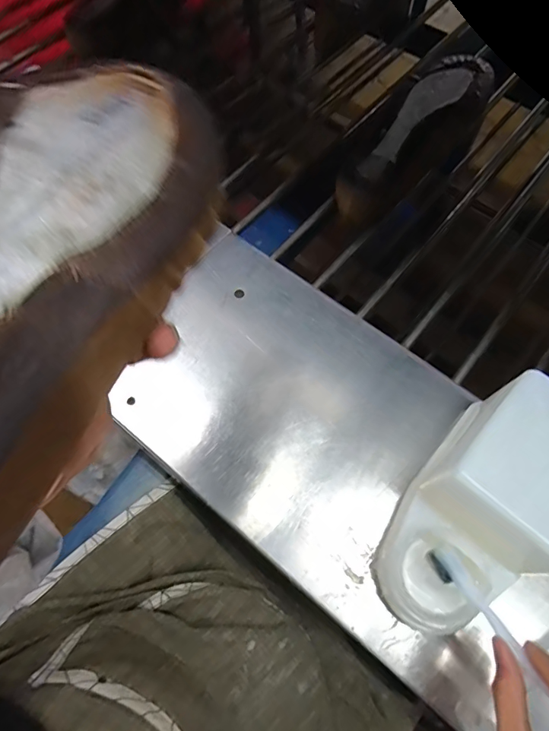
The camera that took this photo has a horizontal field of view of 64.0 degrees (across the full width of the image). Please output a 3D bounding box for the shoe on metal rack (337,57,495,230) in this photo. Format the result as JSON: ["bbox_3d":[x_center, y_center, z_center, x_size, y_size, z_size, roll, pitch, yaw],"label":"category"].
[{"bbox_3d":[0.187,-0.300,0.569,0.089,0.074,0.294,40,84,17],"label":"shoe on metal rack"}]

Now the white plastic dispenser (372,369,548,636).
[{"bbox_3d":[0.155,0.110,0.329,0.108,0.110,0.185,40,73,17],"label":"white plastic dispenser"}]

